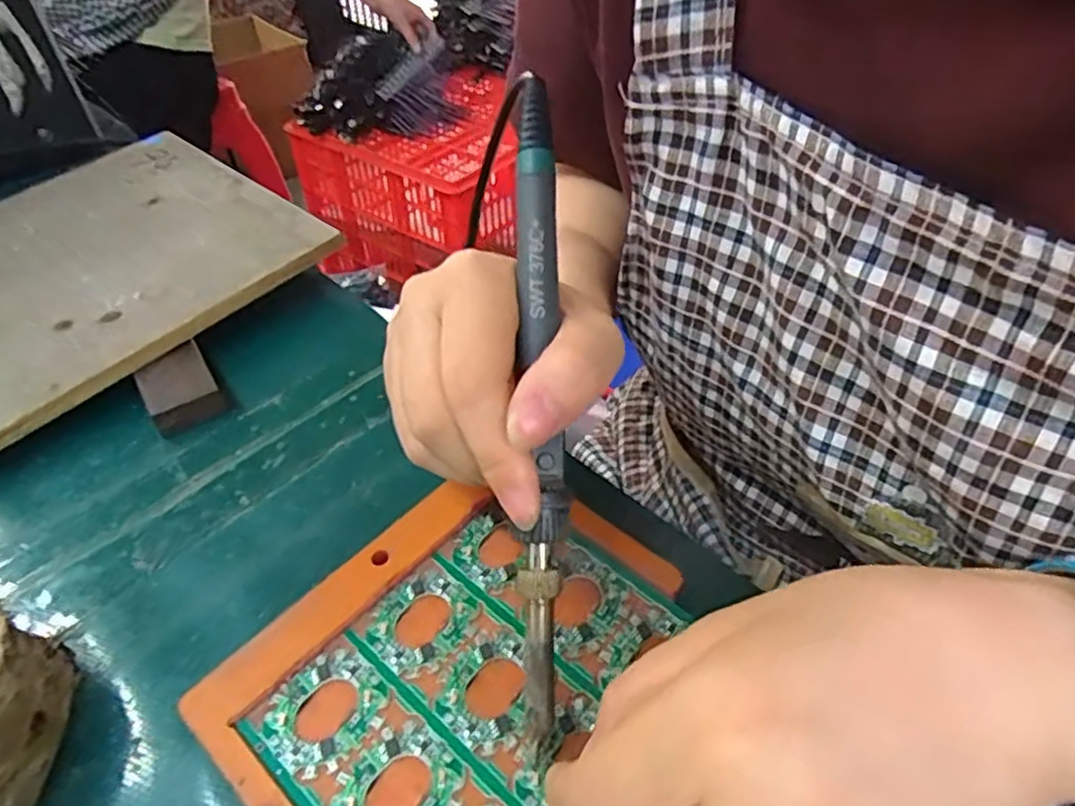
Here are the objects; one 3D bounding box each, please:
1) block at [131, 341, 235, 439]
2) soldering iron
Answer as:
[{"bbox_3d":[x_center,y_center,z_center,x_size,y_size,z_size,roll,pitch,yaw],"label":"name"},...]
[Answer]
[{"bbox_3d":[-0.165,-0.006,0.315,0.030,0.014,0.042,-28,50,-26],"label":"block"},{"bbox_3d":[0.001,-0.001,0.205,0.014,0.012,0.201,-1,85,2],"label":"soldering iron"}]

